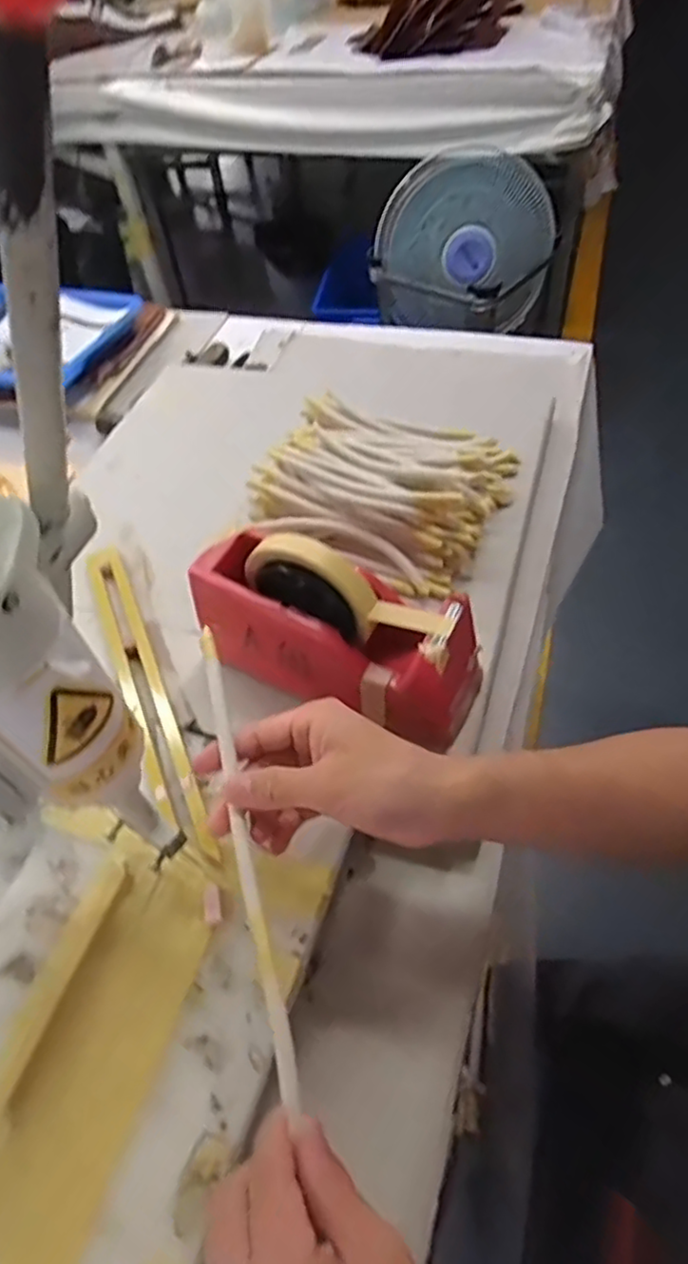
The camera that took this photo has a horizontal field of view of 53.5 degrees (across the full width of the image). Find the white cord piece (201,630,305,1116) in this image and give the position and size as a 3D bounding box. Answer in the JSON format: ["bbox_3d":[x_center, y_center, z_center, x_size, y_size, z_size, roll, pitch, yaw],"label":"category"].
[{"bbox_3d":[-0.056,0.111,0.378,0.012,0.016,0.252,-12,64,-6],"label":"white cord piece"}]

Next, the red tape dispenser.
[{"bbox_3d":[-0.007,-0.008,0.475,0.203,0.114,0.076,16,56,17],"label":"red tape dispenser"}]

